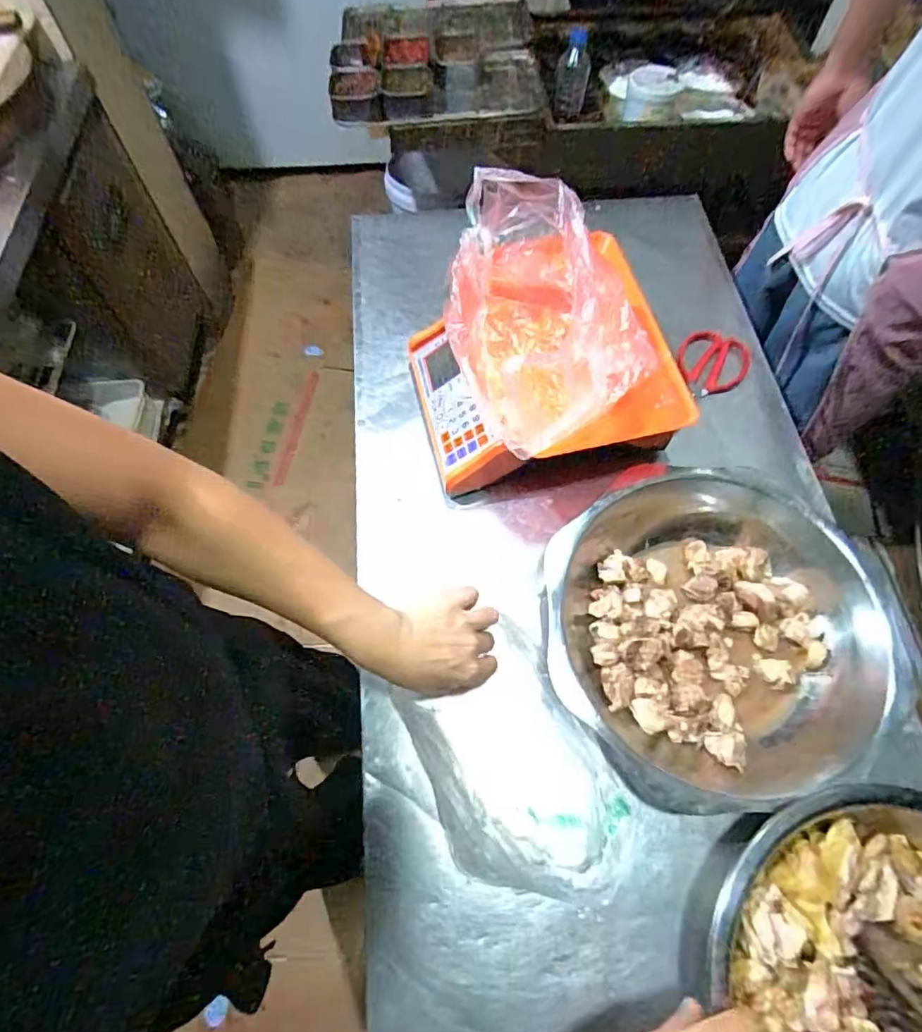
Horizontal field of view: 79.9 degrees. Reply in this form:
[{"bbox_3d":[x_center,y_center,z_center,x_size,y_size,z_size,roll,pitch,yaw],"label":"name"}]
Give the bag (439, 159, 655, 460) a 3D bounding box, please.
[{"bbox_3d":[0.076,-0.215,0.567,0.167,0.163,0.248,-29,68,-13],"label":"bag"}]

